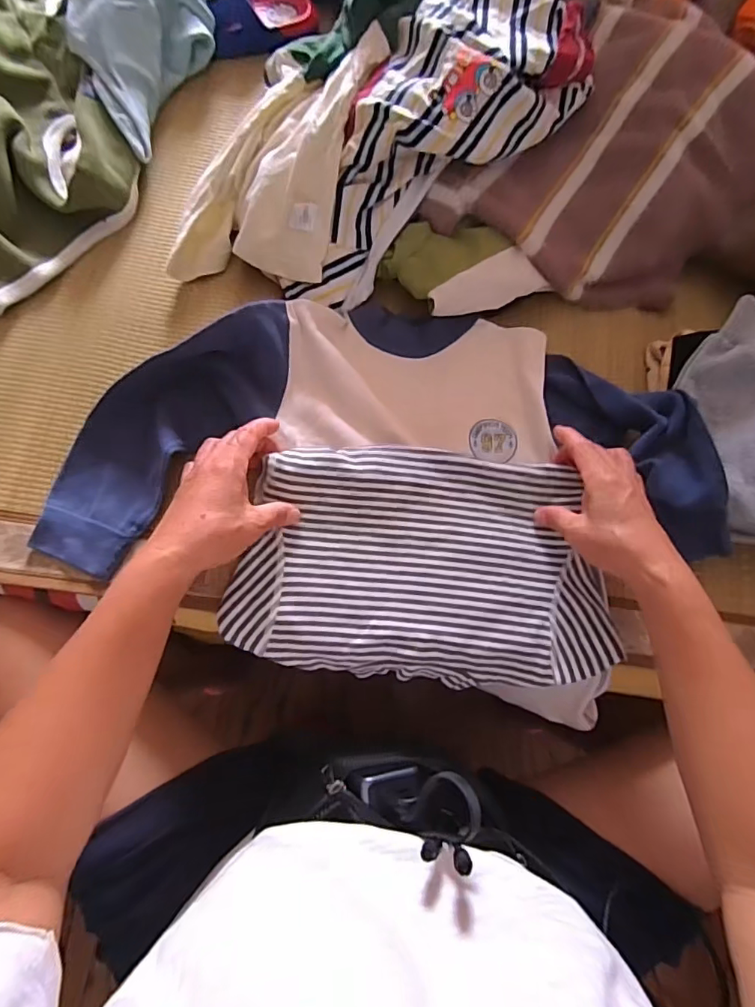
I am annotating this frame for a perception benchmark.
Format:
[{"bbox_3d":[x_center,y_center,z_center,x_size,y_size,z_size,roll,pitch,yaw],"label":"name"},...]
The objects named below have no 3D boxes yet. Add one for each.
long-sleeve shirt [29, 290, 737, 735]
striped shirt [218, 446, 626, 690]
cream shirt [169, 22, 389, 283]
[{"bbox_3d":[0.017,-0.025,0.468,0.556,0.058,0.351,13,77,2],"label":"long-sleeve shirt"},{"bbox_3d":[0.045,0.053,0.457,0.318,0.039,0.206,7,77,0],"label":"striped shirt"},{"bbox_3d":[-0.097,-0.337,0.498,0.149,0.094,0.240,19,73,1],"label":"cream shirt"}]

